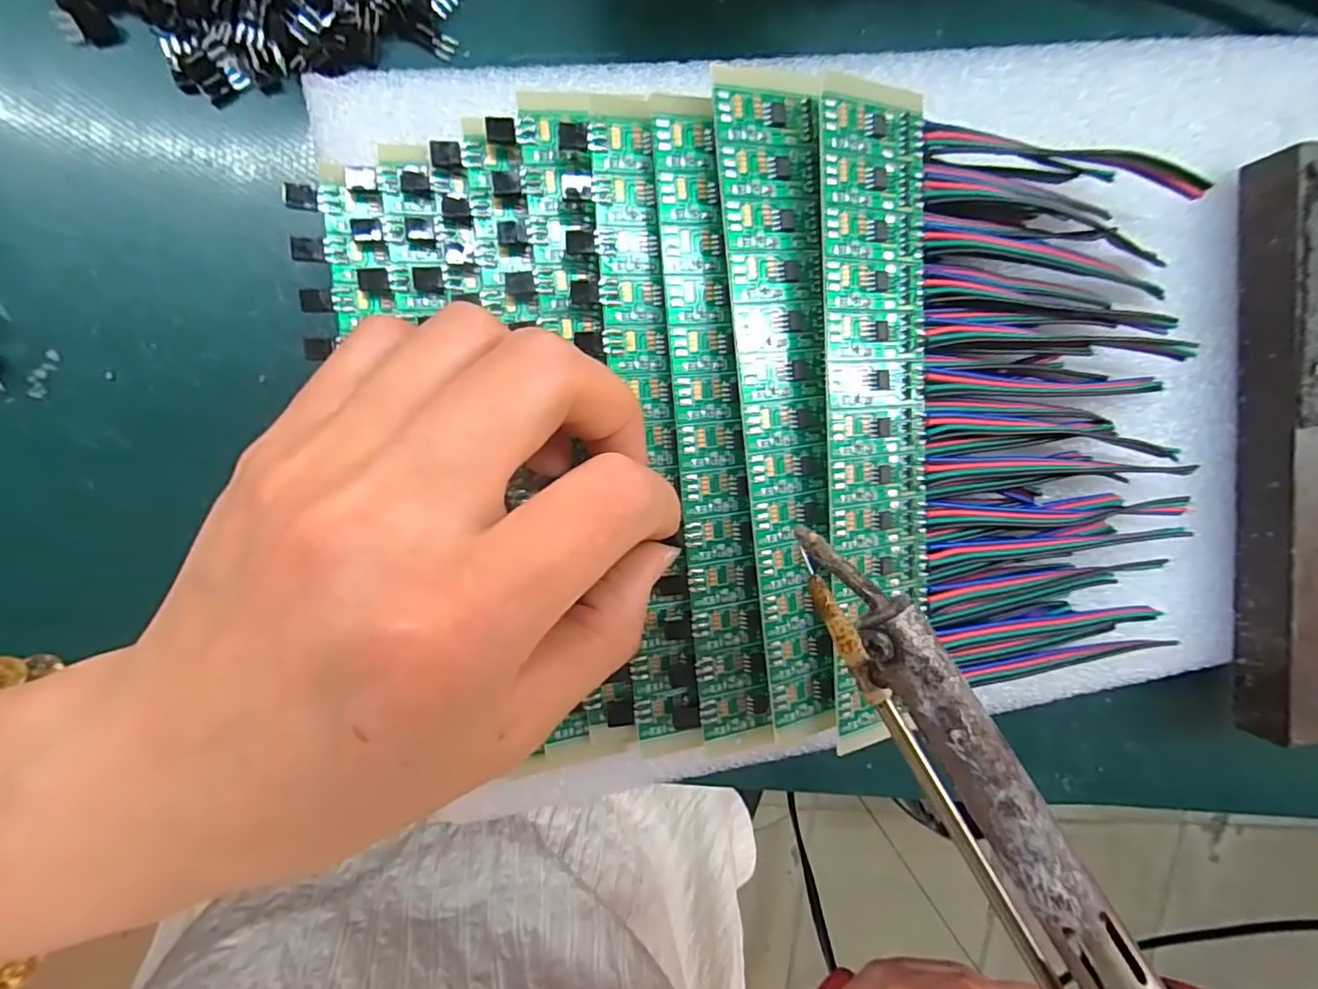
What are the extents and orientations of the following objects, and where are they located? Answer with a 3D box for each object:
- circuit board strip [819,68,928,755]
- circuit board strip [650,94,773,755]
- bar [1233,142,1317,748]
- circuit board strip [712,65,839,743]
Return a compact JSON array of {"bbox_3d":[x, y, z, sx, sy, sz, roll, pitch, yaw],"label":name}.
[{"bbox_3d":[0.057,-0.017,0.148,0.032,0.005,0.164,-4,96,-7],"label":"circuit board strip"},{"bbox_3d":[0.014,-0.013,0.150,0.019,0.005,0.162,-6,96,-7],"label":"circuit board strip"},{"bbox_3d":[0.207,-0.012,0.189,0.026,0.021,0.183,-4,96,-7],"label":"bar"},{"bbox_3d":[0.032,-0.018,0.147,0.027,0.004,0.164,-6,96,-19],"label":"circuit board strip"}]

